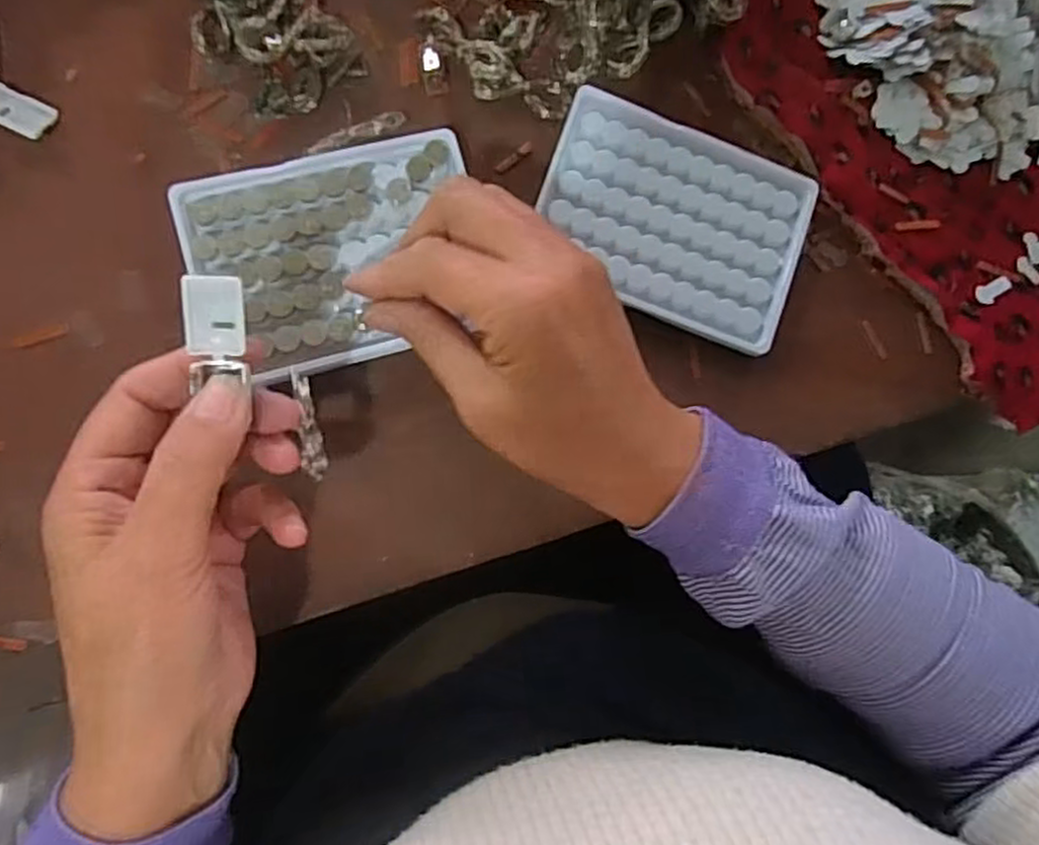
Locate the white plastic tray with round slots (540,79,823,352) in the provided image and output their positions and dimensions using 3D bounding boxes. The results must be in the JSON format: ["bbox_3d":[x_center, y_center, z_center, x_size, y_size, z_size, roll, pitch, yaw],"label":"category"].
[{"bbox_3d":[0.075,-0.099,0.359,0.128,0.007,0.095,20,83,-6],"label":"white plastic tray with round slots"}]

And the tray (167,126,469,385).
[{"bbox_3d":[-0.081,-0.075,0.328,0.125,0.009,0.099,-15,84,-9],"label":"tray"}]

